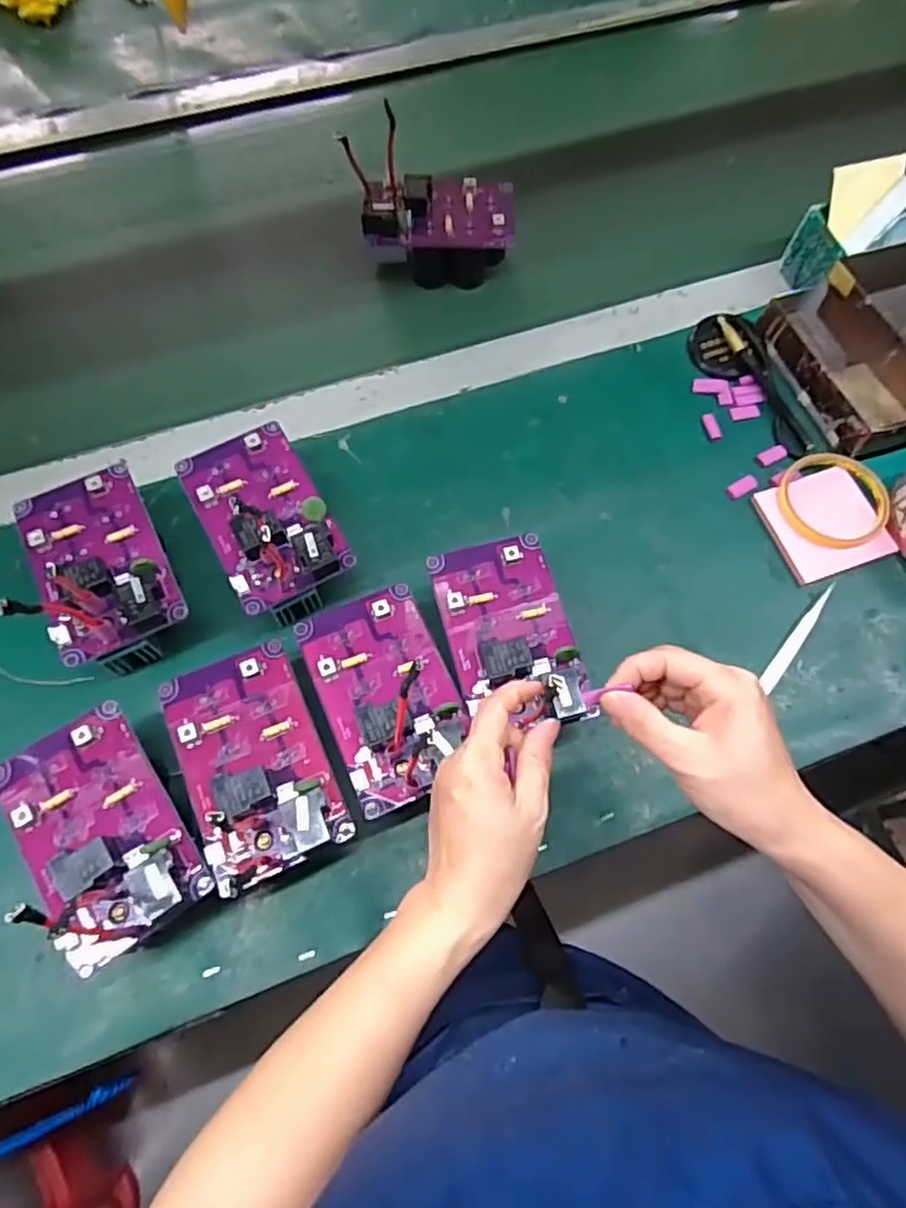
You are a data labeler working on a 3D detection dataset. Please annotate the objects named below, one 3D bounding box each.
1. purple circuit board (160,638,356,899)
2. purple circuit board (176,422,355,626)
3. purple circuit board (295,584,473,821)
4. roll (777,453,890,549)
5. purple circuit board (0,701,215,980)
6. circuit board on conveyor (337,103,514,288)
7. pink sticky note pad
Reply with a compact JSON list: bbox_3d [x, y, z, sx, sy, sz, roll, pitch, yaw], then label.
[{"bbox_3d":[-0.124,0.093,0.419,0.082,0.022,0.140,-22,69,-10],"label":"purple circuit board"},{"bbox_3d":[-0.139,-0.062,0.514,0.081,0.070,0.143,-28,70,-11],"label":"purple circuit board"},{"bbox_3d":[-0.042,0.054,0.440,0.086,0.021,0.139,-21,69,-9],"label":"purple circuit board"},{"bbox_3d":[0.314,-0.087,0.564,0.084,0.012,0.087,0,67,-1],"label":"roll"},{"bbox_3d":[-0.216,0.134,0.401,0.091,0.028,0.142,-34,72,-14],"label":"purple circuit board"},{"bbox_3d":[-0.018,-0.365,0.631,0.145,0.100,0.076,0,67,-1],"label":"circuit board on conveyor"},{"bbox_3d":[0.304,-0.066,0.560,0.086,0.013,0.086,-18,69,-8],"label":"pink sticky note pad"}]

